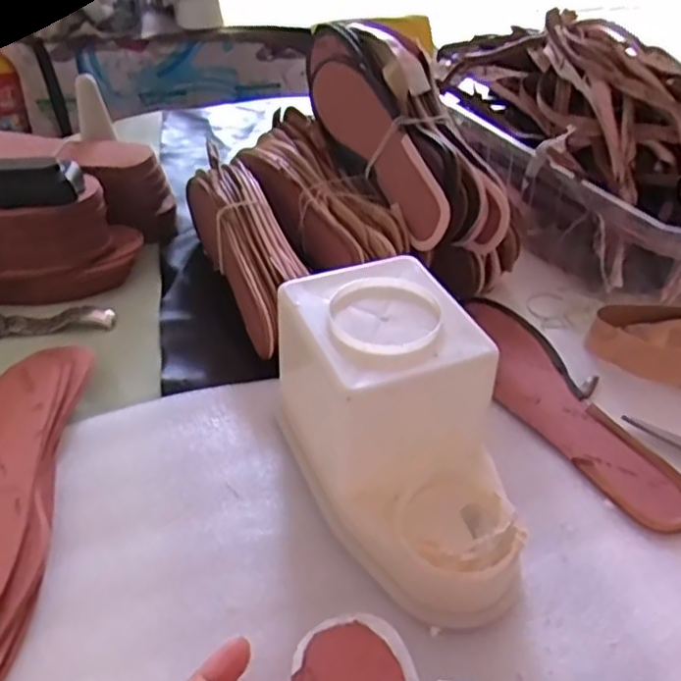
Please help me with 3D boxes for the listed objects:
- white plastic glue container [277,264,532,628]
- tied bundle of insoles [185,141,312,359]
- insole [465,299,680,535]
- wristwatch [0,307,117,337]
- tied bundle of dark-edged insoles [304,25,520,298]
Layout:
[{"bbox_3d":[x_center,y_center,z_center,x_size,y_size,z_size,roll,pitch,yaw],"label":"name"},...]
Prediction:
[{"bbox_3d":[0.040,0.054,0.401,0.110,0.116,0.194,-19,45,-23],"label":"white plastic glue container"},{"bbox_3d":[-0.077,-0.079,0.590,0.061,0.081,0.226,-15,43,-18],"label":"tied bundle of insoles"},{"bbox_3d":[0.163,0.044,0.502,0.069,0.012,0.235,-17,44,-20],"label":"insole"},{"bbox_3d":[-0.263,-0.018,0.581,0.132,0.012,0.036,-4,41,-7],"label":"wristwatch"},{"bbox_3d":[0.051,-0.190,0.616,0.079,0.087,0.284,-20,65,-23],"label":"tied bundle of dark-edged insoles"}]

